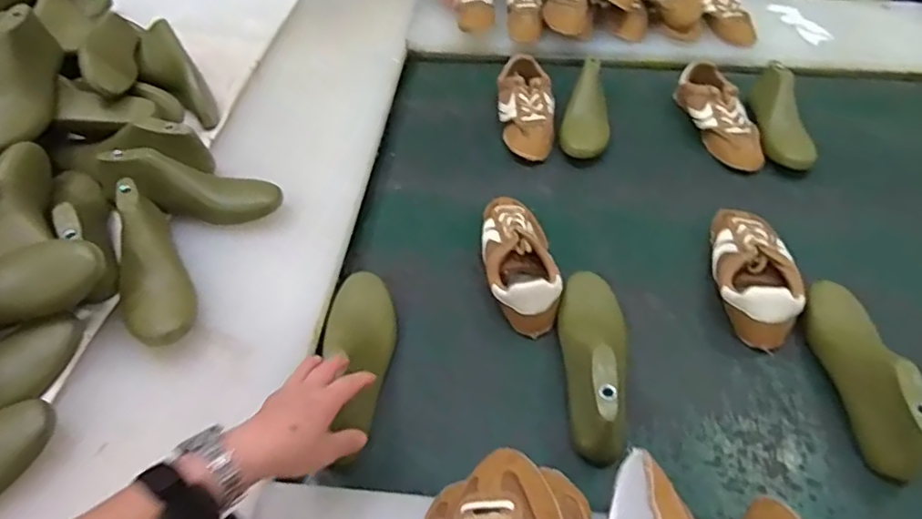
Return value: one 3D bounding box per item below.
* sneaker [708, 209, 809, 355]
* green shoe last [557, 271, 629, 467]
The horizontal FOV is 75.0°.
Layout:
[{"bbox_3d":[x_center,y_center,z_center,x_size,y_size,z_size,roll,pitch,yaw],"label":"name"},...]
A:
[{"bbox_3d":[0.359,0.003,0.736,0.089,0.067,0.217,8,47,8],"label":"sneaker"},{"bbox_3d":[0.144,0.098,0.655,0.068,0.092,0.234,3,35,4],"label":"green shoe last"}]

